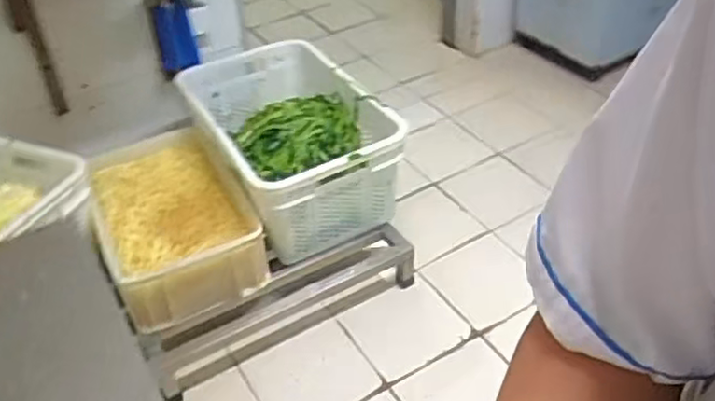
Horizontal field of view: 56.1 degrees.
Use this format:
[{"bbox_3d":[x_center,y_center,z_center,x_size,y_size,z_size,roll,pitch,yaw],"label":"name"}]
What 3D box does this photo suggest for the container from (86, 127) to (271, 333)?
[{"bbox_3d":[-0.523,0.053,1.890,0.382,0.193,0.601,-20,43,-19],"label":"container"}]

